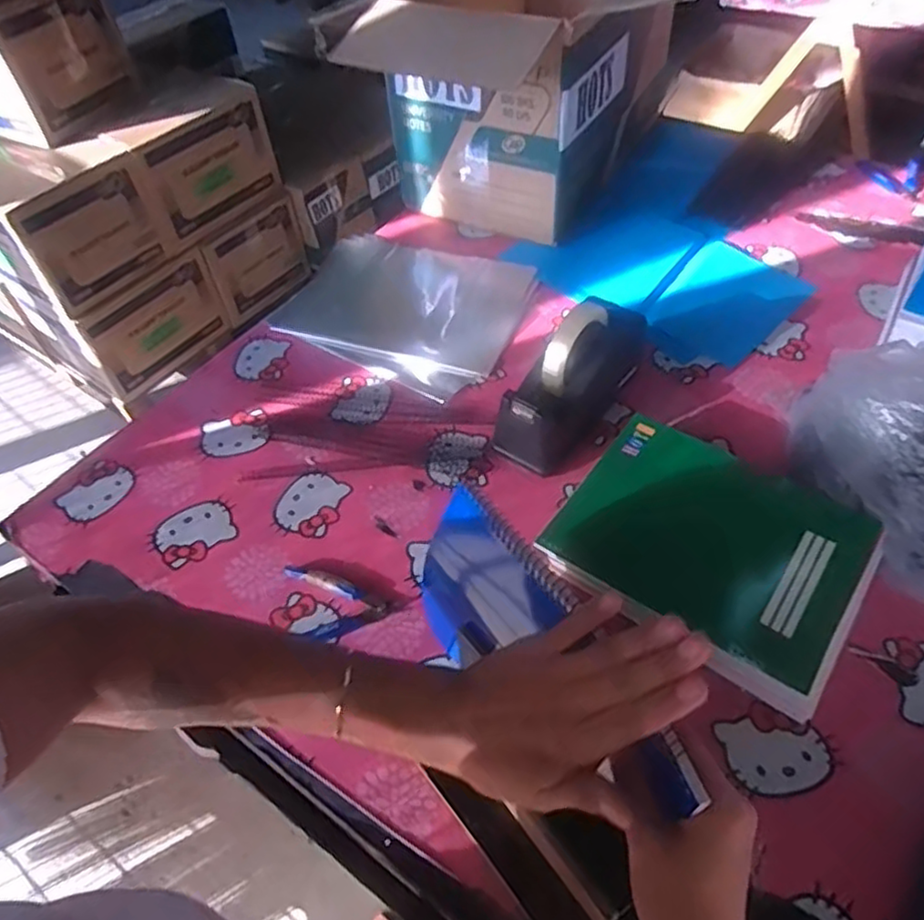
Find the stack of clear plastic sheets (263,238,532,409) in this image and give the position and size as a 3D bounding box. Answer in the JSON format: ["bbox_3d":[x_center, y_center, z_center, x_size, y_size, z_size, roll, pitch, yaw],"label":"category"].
[{"bbox_3d":[-0.078,-0.214,0.923,0.318,0.012,0.269,18,53,18],"label":"stack of clear plastic sheets"}]

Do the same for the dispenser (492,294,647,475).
[{"bbox_3d":[0.120,-0.088,0.729,0.075,0.122,0.205,31,58,26],"label":"dispenser"}]

